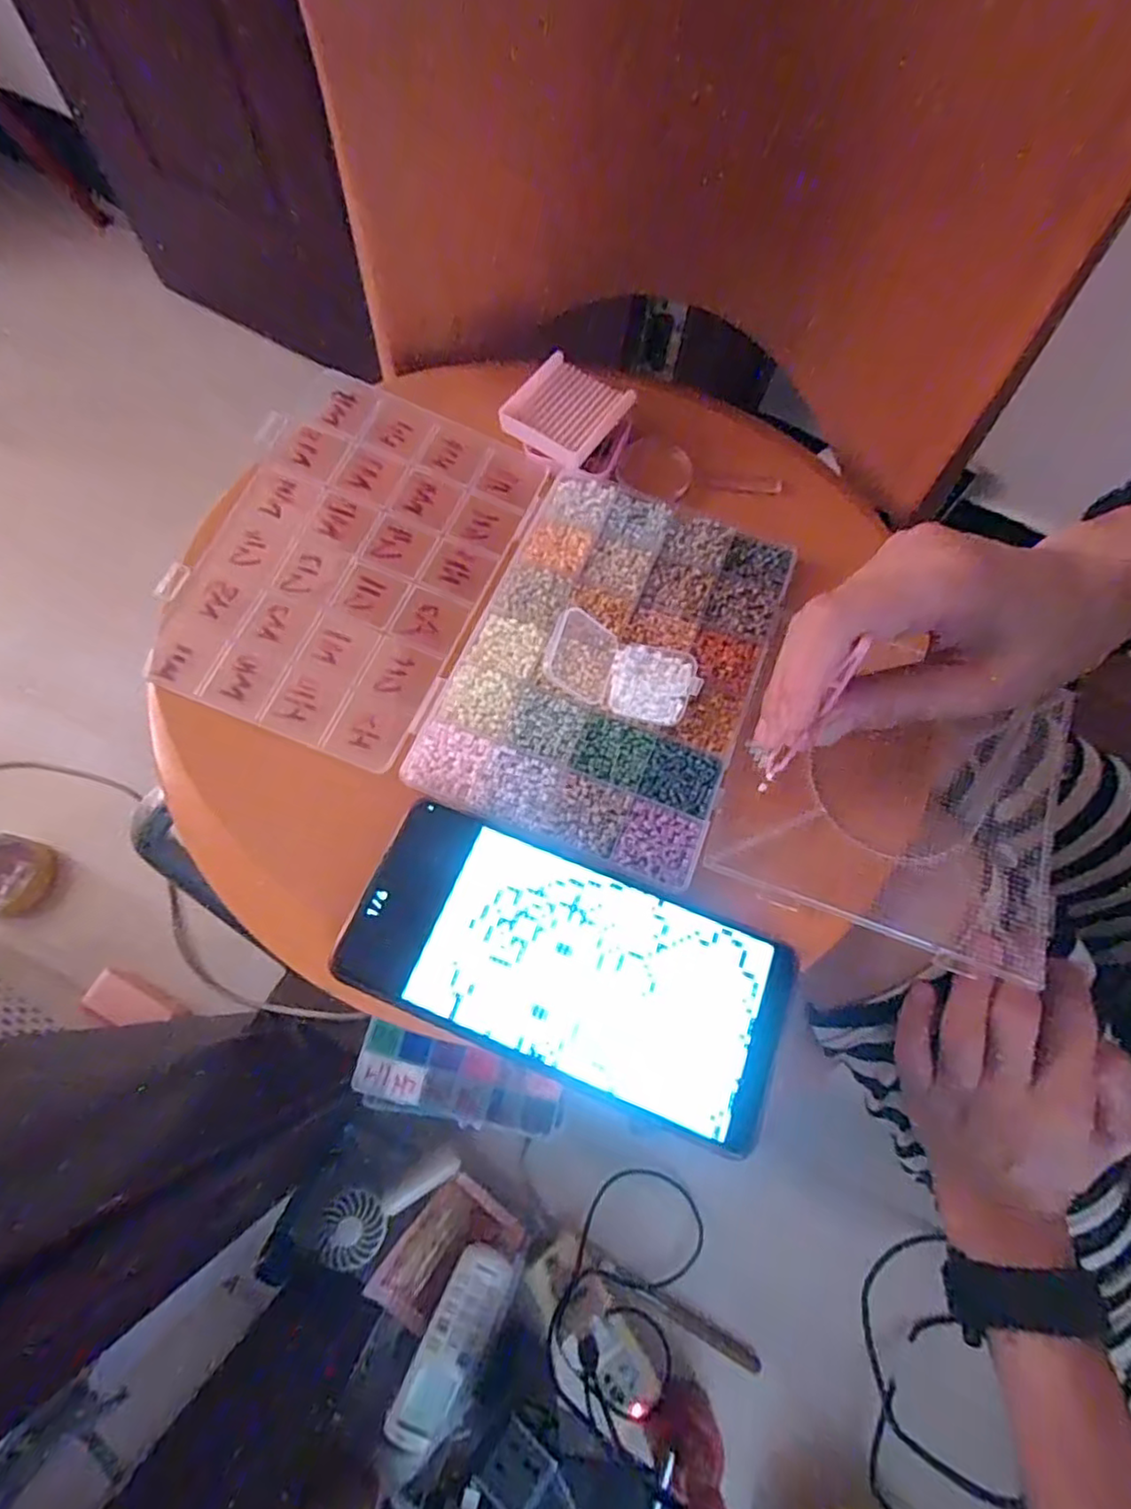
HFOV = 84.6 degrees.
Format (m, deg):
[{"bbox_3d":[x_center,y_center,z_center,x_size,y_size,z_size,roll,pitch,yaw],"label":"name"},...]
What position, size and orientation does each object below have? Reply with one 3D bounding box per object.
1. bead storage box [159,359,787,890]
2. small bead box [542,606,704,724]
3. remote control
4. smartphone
[{"bbox_3d":[-0.041,-0.072,0.293,0.268,0.017,0.184,21,70,6],"label":"bead storage box"},{"bbox_3d":[0.023,-0.040,0.278,0.071,0.018,0.036,26,70,21],"label":"small bead box"},{"bbox_3d":[-0.089,0.468,0.494,0.047,0.024,0.128,27,71,5],"label":"remote control"},{"bbox_3d":[0.001,0.079,0.238,0.163,0.007,0.076,21,69,6],"label":"smartphone"}]

